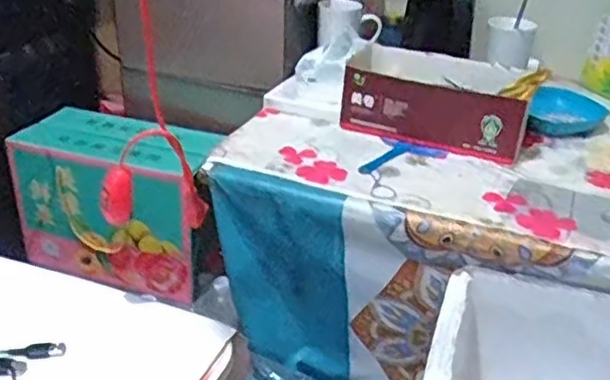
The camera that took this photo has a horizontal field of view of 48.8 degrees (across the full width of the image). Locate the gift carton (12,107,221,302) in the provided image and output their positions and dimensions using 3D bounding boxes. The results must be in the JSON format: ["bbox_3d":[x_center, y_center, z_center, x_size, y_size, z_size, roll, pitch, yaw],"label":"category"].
[{"bbox_3d":[-0.307,0.019,1.131,0.318,0.236,0.146,12,31,16],"label":"gift carton"}]

